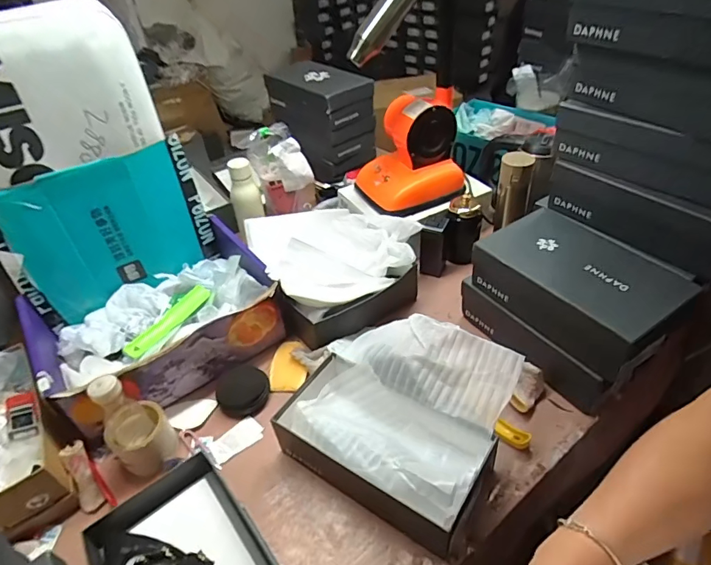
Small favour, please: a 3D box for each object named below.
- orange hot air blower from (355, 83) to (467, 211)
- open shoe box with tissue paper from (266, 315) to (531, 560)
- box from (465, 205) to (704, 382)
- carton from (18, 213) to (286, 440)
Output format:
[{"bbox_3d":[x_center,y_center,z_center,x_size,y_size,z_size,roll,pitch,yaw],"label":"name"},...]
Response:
[{"bbox_3d":[0.122,-0.300,1.043,0.216,0.181,0.165,-19,43,-16],"label":"orange hot air blower"},{"bbox_3d":[0.067,0.195,0.728,0.299,0.129,0.273,18,46,25],"label":"open shoe box with tissue paper"},{"bbox_3d":[0.367,0.000,0.789,0.182,0.088,0.292,-26,45,-23],"label":"box"},{"bbox_3d":[-0.367,0.074,0.891,0.393,0.136,0.290,-28,46,-24],"label":"carton"}]

